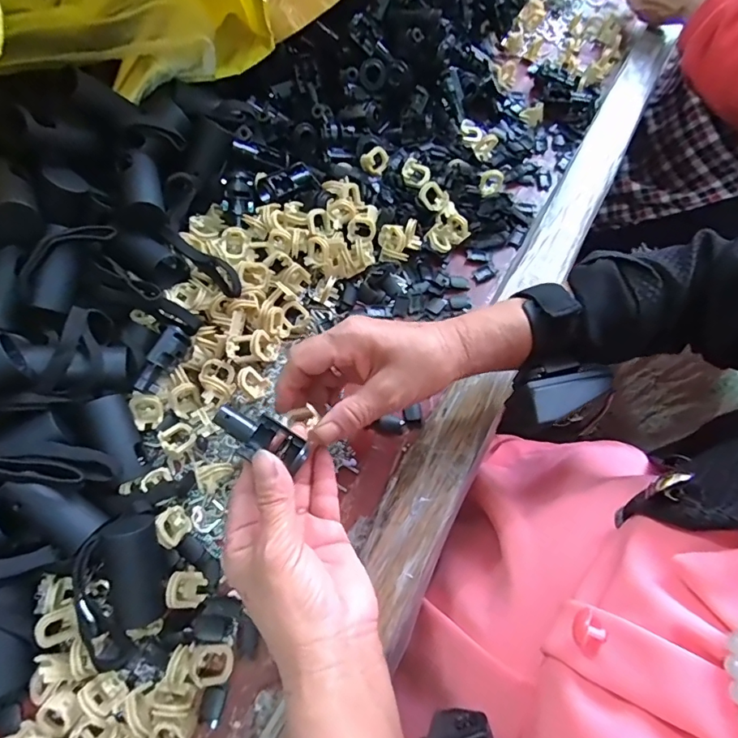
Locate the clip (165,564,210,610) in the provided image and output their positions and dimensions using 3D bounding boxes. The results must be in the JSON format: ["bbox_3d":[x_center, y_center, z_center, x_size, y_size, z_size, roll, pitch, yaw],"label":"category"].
[{"bbox_3d":[-0.120,0.143,0.299,0.022,0.011,0.025,-2,65,-3],"label":"clip"}]

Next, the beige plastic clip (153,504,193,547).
[{"bbox_3d":[-0.134,0.107,0.311,0.022,0.023,0.021,39,70,15],"label":"beige plastic clip"}]

